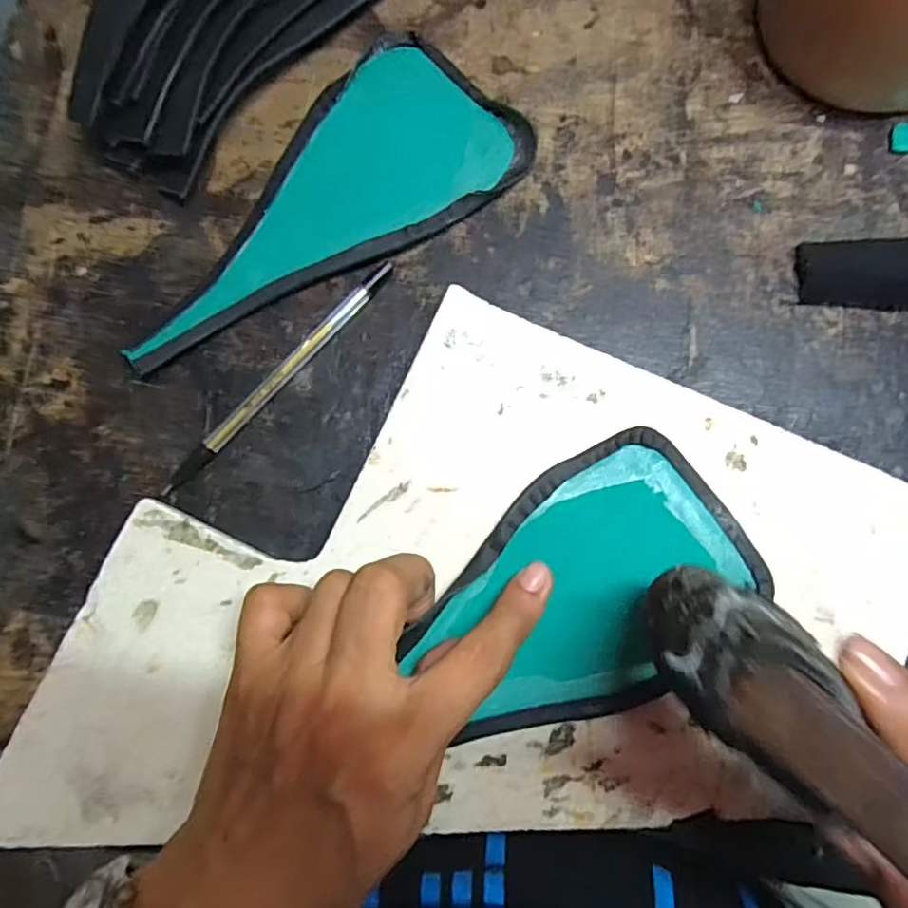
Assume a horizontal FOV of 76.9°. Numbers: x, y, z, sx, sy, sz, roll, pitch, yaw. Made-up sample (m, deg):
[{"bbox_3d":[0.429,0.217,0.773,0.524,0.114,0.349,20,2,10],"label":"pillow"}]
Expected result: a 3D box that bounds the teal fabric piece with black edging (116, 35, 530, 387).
[{"bbox_3d":[-0.069,-0.124,0.272,0.205,0.012,0.092,-30,81,-3],"label":"teal fabric piece with black edging"}]

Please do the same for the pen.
[{"bbox_3d":[-0.079,-0.035,0.260,0.008,0.008,0.139,42,85,7],"label":"pen"}]

